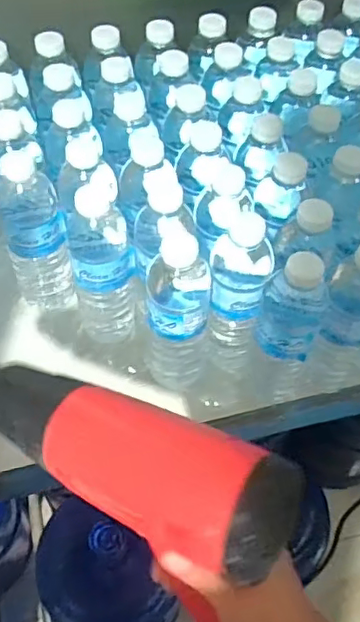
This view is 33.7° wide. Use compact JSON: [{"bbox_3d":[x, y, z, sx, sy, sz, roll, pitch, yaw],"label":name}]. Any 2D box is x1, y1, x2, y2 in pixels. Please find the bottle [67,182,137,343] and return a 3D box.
[{"bbox_3d":[-0.078,-0.041,0.606,0.061,0.204,0.060,-10,56,-9],"label":"bottle"}]

